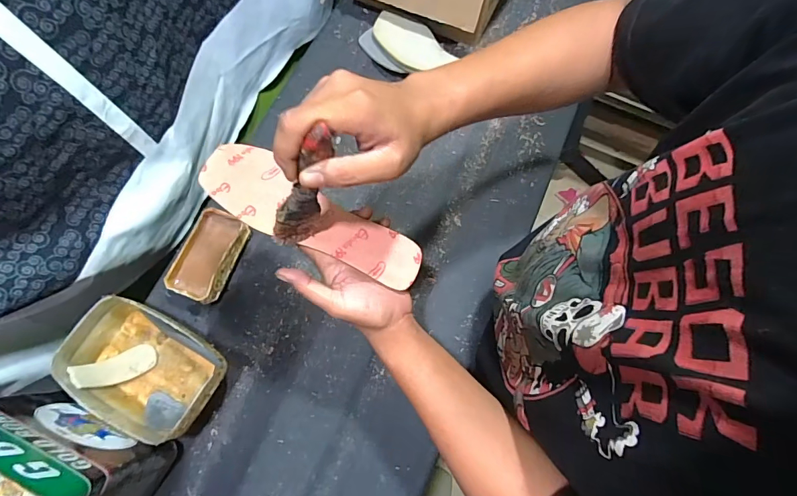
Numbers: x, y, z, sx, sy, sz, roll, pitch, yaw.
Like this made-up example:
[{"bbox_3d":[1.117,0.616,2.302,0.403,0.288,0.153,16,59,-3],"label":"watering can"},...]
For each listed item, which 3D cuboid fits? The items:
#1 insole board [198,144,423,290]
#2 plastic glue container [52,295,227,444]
[{"bbox_3d":[-0.087,-0.032,0.409,0.238,0.024,0.075,28,74,-1],"label":"insole board"},{"bbox_3d":[-0.322,0.149,0.517,0.193,0.072,0.126,26,74,6],"label":"plastic glue container"}]

